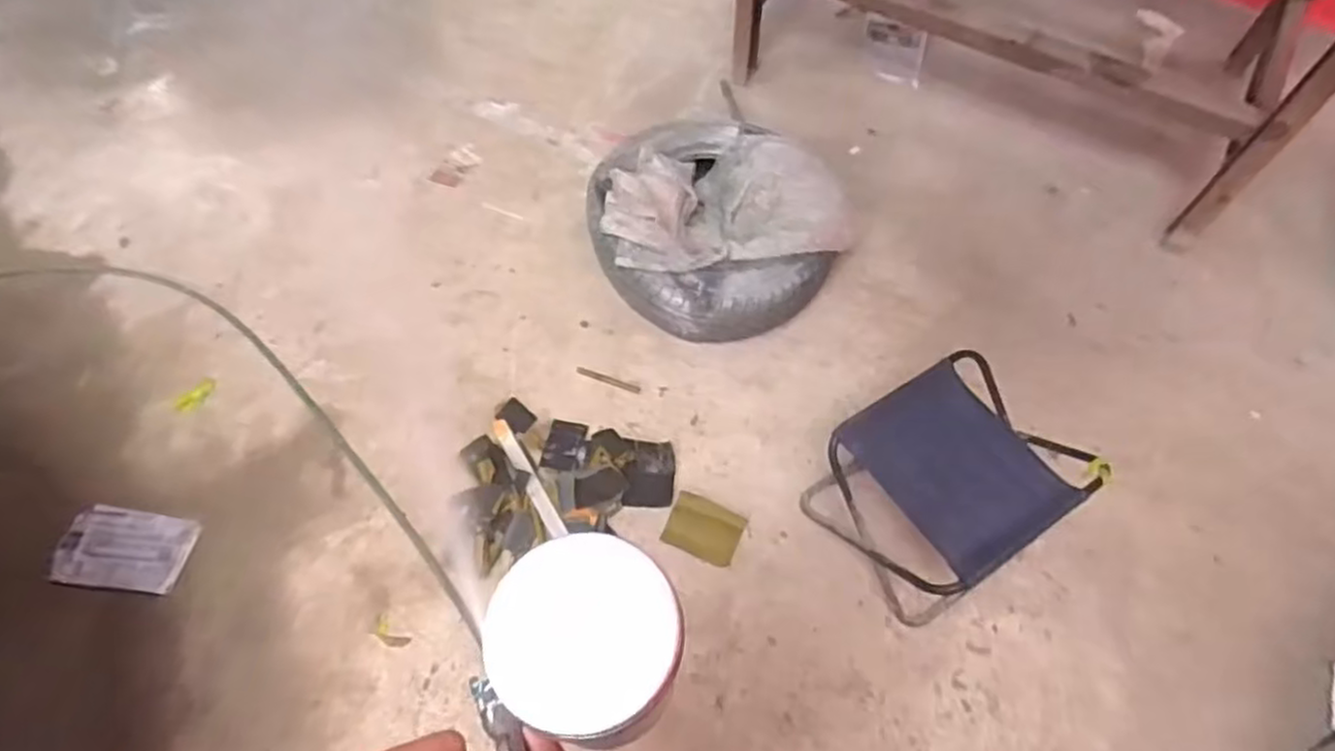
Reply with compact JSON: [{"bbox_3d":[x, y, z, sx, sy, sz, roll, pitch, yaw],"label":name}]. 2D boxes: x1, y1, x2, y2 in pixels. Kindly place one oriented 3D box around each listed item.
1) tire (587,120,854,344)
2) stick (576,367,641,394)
[{"bbox_3d":[0.103,-0.327,1.651,0.488,0.208,0.498,1,61,-2],"label":"tire"},{"bbox_3d":[-0.124,0.010,1.562,0.143,0.008,0.018,20,63,10],"label":"stick"}]

